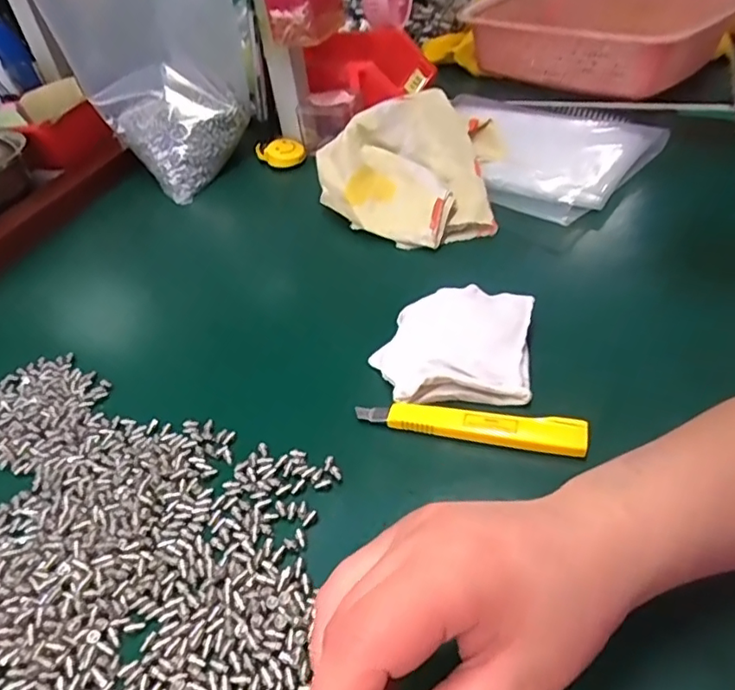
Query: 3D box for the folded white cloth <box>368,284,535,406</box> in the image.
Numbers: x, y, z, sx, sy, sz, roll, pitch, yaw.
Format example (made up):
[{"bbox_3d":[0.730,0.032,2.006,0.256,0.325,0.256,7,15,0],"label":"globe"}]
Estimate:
[{"bbox_3d":[0.056,0.000,0.381,0.097,0.030,0.086,3,43,11],"label":"folded white cloth"}]

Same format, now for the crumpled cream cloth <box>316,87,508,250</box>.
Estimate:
[{"bbox_3d":[0.040,-0.164,0.528,0.167,0.075,0.159,-2,43,7],"label":"crumpled cream cloth"}]

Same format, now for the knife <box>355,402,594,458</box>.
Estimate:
[{"bbox_3d":[0.060,0.046,0.345,0.132,0.012,0.021,7,44,16],"label":"knife"}]

